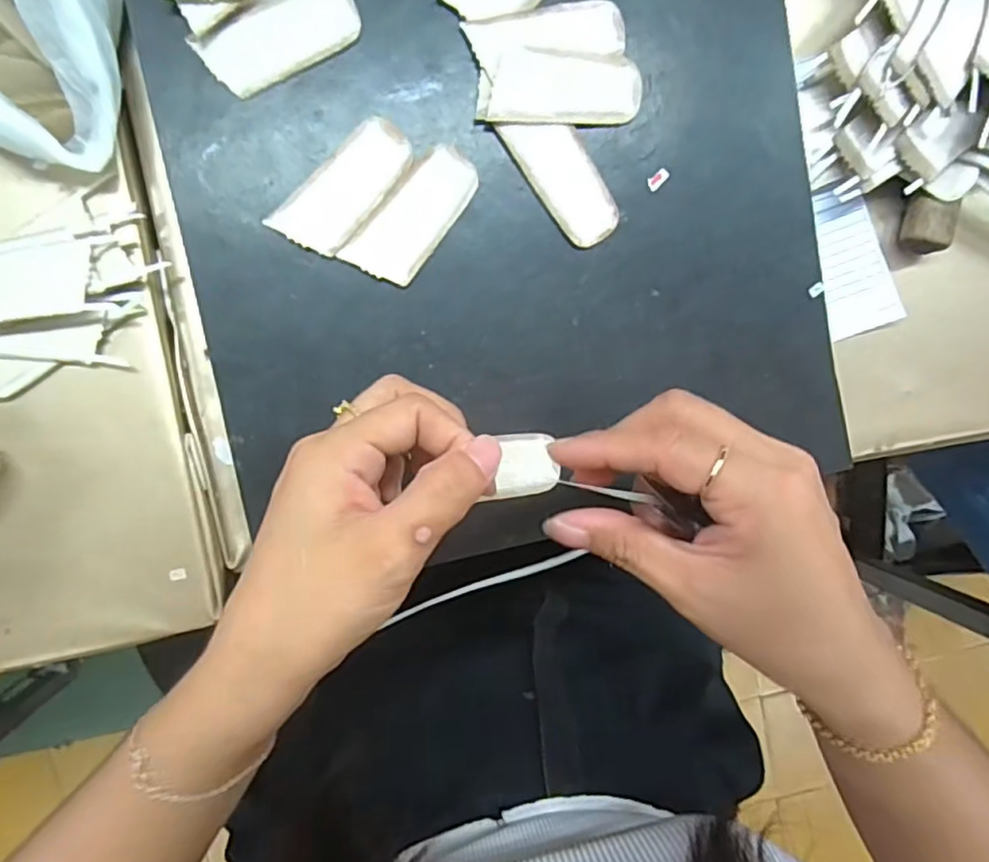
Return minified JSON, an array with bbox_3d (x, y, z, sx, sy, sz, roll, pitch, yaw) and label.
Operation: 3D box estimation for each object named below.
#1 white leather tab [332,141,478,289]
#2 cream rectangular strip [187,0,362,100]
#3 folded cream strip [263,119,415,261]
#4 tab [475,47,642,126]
[{"bbox_3d":[-0.037,-0.100,0.297,0.032,0.004,0.070,39,90,-8],"label":"white leather tab"},{"bbox_3d":[-0.095,-0.177,0.285,0.070,0.004,0.031,-29,98,-3],"label":"cream rectangular strip"},{"bbox_3d":[-0.069,-0.111,0.294,0.032,0.004,0.070,44,89,-8],"label":"folded cream strip"},{"bbox_3d":[0.030,-0.159,0.296,0.076,0.006,0.031,-2,96,-6],"label":"tab"}]

